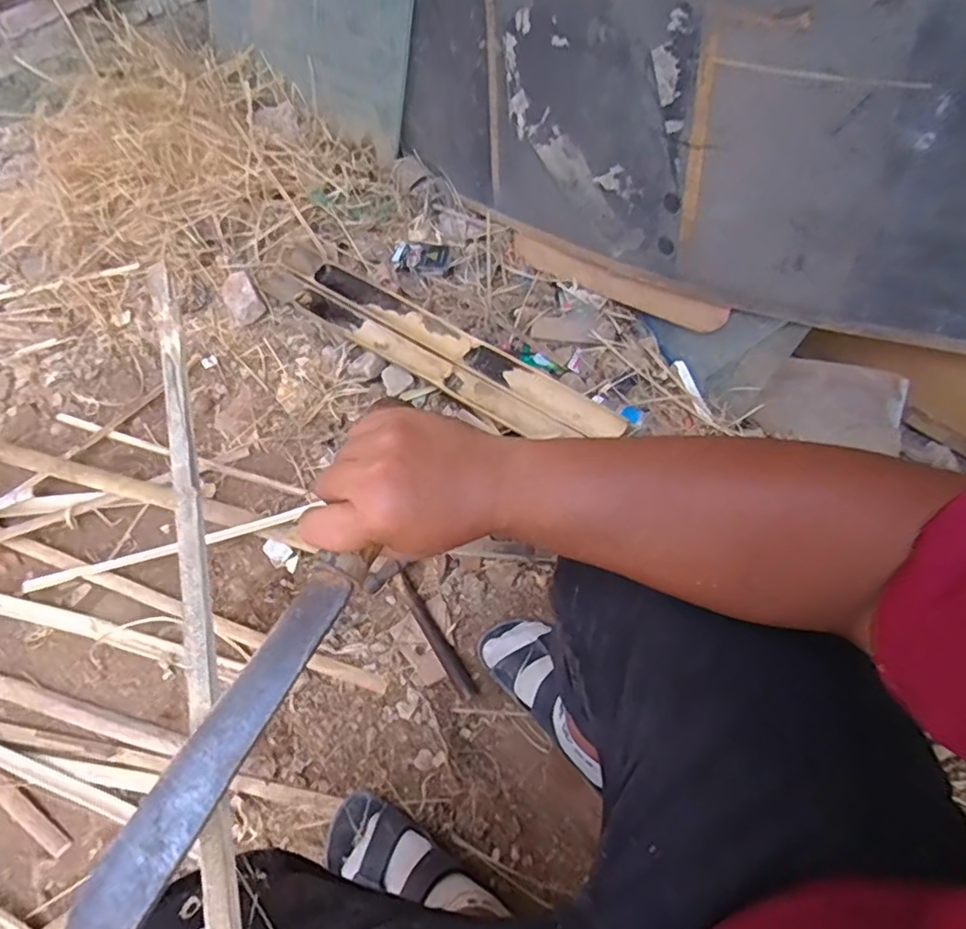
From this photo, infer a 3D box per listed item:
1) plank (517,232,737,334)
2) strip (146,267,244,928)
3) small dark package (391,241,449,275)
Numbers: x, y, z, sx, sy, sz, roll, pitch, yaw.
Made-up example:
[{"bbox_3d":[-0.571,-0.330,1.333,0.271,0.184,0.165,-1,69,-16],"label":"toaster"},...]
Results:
[{"bbox_3d":[0.201,-0.304,0.989,0.024,0.068,0.412,-43,54,-17],"label":"plank"},{"bbox_3d":[-0.149,0.142,0.325,0.023,0.009,0.535,-11,78,-2],"label":"strip"},{"bbox_3d":[-0.117,-0.381,1.135,0.098,0.026,0.064,5,62,7],"label":"small dark package"}]

